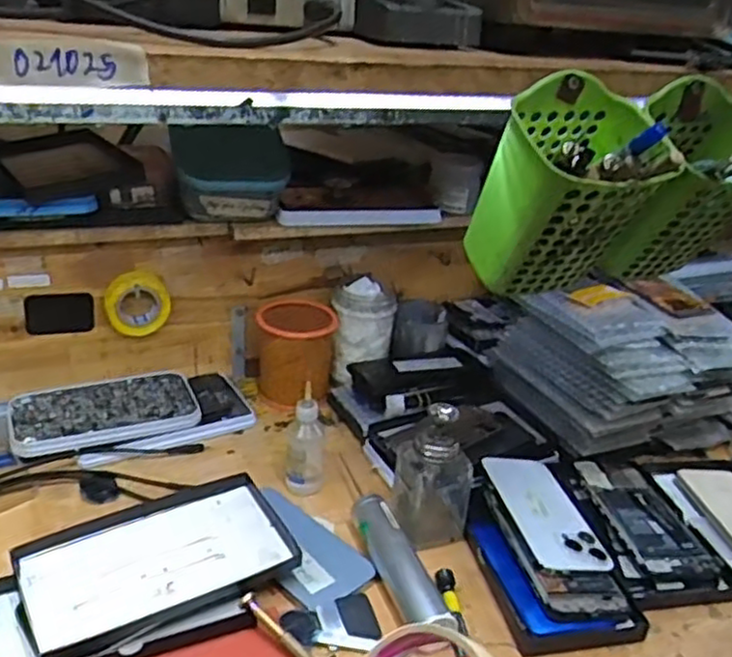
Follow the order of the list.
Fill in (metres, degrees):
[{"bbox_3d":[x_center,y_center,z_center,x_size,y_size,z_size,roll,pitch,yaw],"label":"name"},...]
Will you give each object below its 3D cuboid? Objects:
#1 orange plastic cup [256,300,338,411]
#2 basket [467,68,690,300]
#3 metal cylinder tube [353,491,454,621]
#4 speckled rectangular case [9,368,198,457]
[{"bbox_3d":[-0.077,0.033,0.792,0.085,0.095,0.088,2,26,-6],"label":"orange plastic cup"},{"bbox_3d":[0.136,-0.083,0.464,0.101,0.132,0.094,-3,27,-16],"label":"basket"},{"bbox_3d":[0.024,0.184,0.575,0.029,0.029,0.150,-5,27,-21],"label":"metal cylinder tube"},{"bbox_3d":[-0.265,0.082,0.734,0.175,0.017,0.102,-8,29,-26],"label":"speckled rectangular case"}]

